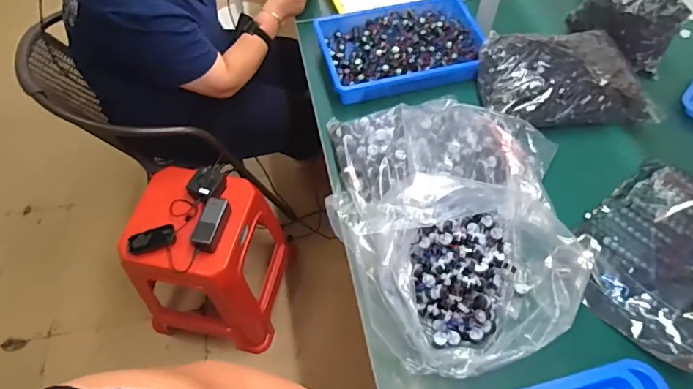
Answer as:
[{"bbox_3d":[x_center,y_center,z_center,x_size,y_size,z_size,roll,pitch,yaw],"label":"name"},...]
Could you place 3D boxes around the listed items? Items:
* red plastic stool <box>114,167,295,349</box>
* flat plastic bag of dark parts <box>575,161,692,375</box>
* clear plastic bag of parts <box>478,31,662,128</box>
[{"bbox_3d":[-0.383,0.193,1.306,0.349,0.480,0.337,10,59,7],"label":"red plastic stool"},{"bbox_3d":[0.552,0.095,0.783,0.338,0.039,0.254,-39,65,-21],"label":"flat plastic bag of dark parts"},{"bbox_3d":[0.458,-0.242,0.947,0.347,0.089,0.207,1,58,2],"label":"clear plastic bag of parts"}]

